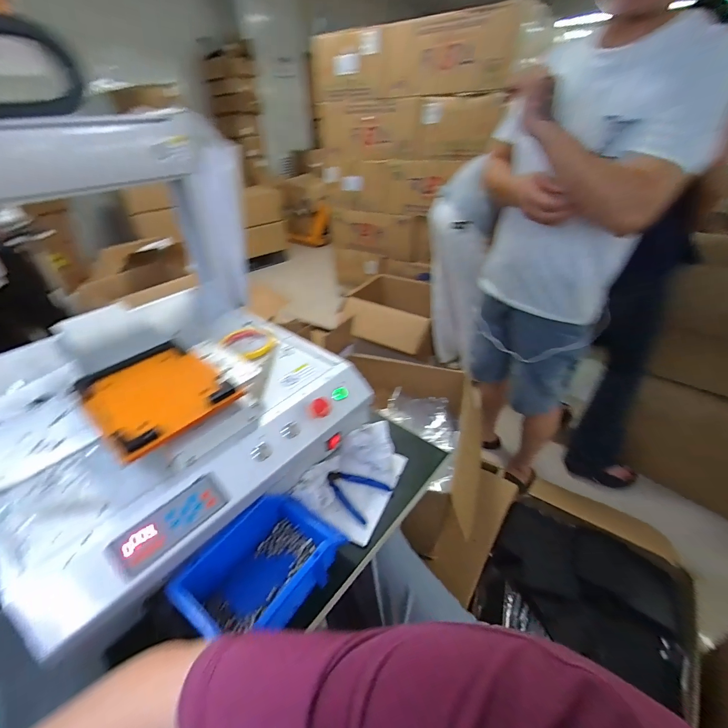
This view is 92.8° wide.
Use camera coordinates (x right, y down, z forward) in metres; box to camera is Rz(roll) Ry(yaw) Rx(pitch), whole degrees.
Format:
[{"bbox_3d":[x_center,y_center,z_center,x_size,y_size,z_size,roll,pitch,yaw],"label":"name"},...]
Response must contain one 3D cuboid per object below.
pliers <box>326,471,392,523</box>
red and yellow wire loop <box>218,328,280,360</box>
[{"bbox_3d":[-0.016,0.200,0.549,0.095,0.010,0.072,21,43,28],"label":"pliers"},{"bbox_3d":[-0.206,-0.040,0.631,0.098,0.013,0.085,23,43,30],"label":"red and yellow wire loop"}]

